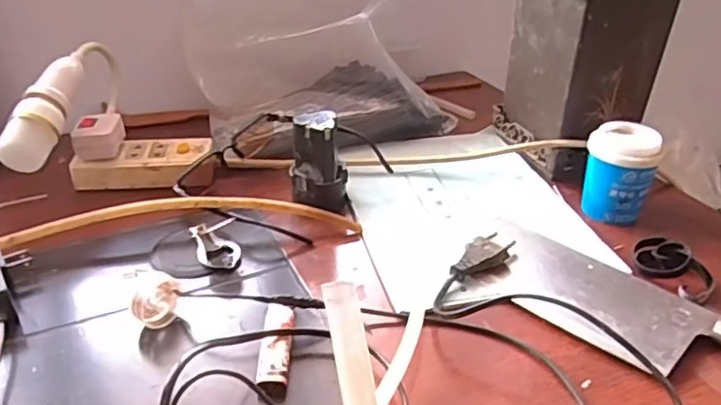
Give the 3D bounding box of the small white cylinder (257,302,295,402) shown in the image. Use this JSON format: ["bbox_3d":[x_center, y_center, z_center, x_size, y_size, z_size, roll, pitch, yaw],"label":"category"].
[{"bbox_3d":[-0.055,0.095,0.398,0.020,0.013,0.079,0,33,-3],"label":"small white cylinder"}]

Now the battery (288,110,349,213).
[{"bbox_3d":[-0.035,-0.036,0.533,0.052,0.077,0.049,-1,33,-4],"label":"battery"}]

